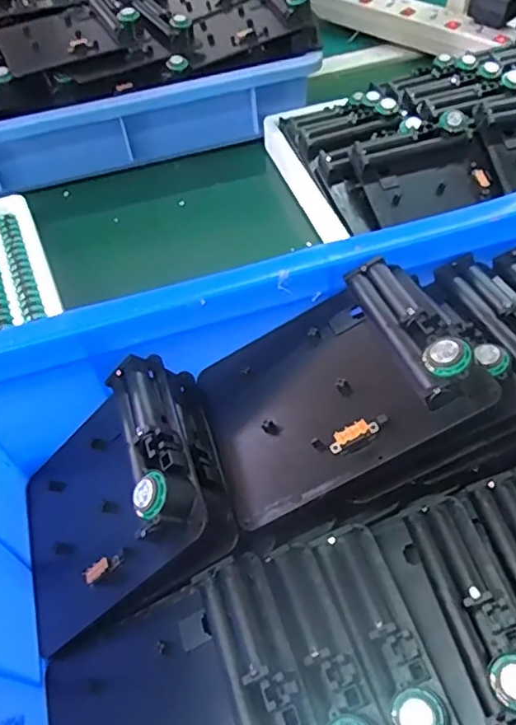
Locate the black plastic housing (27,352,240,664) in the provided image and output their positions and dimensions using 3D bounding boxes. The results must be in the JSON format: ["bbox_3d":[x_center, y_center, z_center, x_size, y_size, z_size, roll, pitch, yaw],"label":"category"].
[{"bbox_3d":[-0.075,0.074,0.311,0.123,0.051,0.113,-45,47,26],"label":"black plastic housing"}]

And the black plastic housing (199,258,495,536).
[{"bbox_3d":[0.035,0.012,0.297,0.135,0.028,0.110,-32,43,11],"label":"black plastic housing"}]

